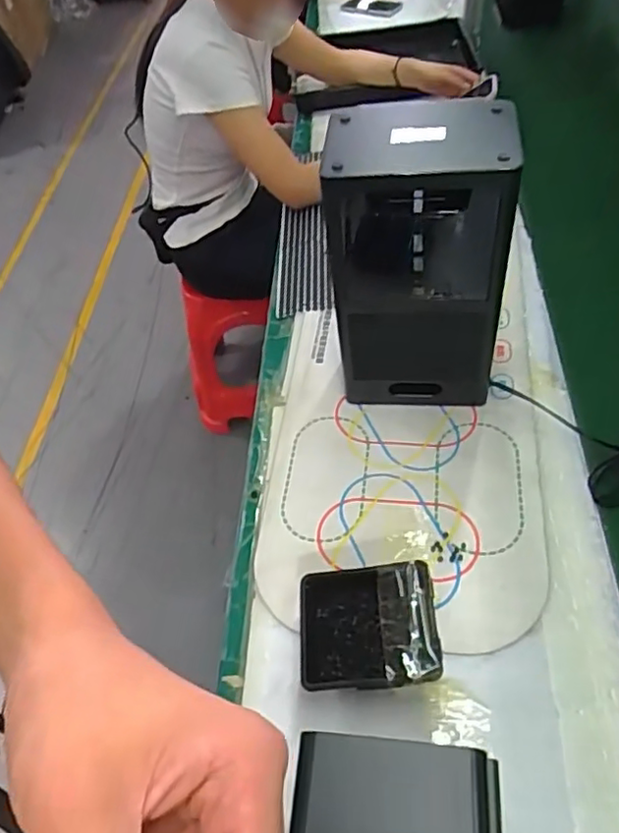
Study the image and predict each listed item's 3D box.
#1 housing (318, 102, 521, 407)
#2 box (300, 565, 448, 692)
[{"bbox_3d":[0.126,-0.159,0.764,0.188,0.371,0.119,4,54,8],"label":"housing"},{"bbox_3d":[0.059,0.222,0.651,0.138,0.060,0.122,-2,53,3],"label":"box"}]

